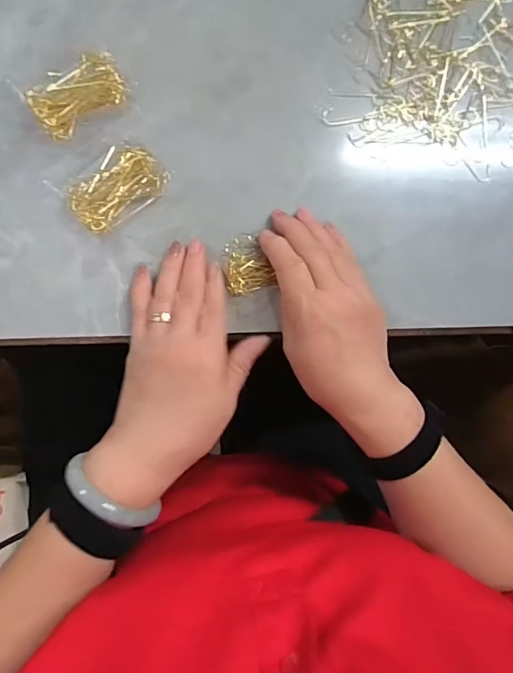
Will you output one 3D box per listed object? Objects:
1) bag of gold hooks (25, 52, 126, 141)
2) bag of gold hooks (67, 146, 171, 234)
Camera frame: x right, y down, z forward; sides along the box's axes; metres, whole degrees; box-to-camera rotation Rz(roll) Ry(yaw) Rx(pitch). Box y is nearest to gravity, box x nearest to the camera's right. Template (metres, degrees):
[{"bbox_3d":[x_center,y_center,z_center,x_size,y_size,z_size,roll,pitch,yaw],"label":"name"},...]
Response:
[{"bbox_3d":[-0.131,-0.179,0.346,0.070,0.015,0.040,-40,91,-7],"label":"bag of gold hooks"},{"bbox_3d":[-0.104,-0.110,0.348,0.069,0.011,0.044,-38,91,-7],"label":"bag of gold hooks"}]

